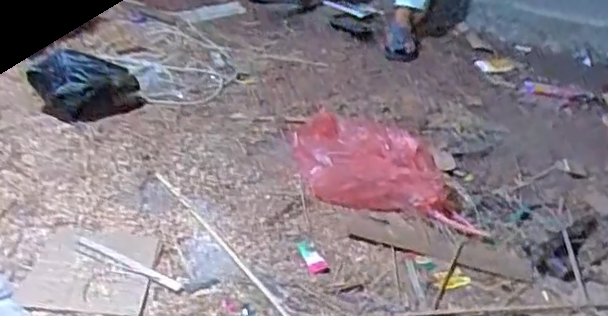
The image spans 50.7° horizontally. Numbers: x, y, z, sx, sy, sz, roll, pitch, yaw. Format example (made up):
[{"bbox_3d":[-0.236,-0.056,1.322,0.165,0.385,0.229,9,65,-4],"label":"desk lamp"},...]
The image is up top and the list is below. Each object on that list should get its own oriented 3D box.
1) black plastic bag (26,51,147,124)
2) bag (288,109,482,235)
[{"bbox_3d":[-0.485,-0.168,1.461,0.222,0.126,0.133,-22,43,-36],"label":"black plastic bag"},{"bbox_3d":[0.184,0.019,1.481,0.431,0.109,0.284,8,33,3],"label":"bag"}]

